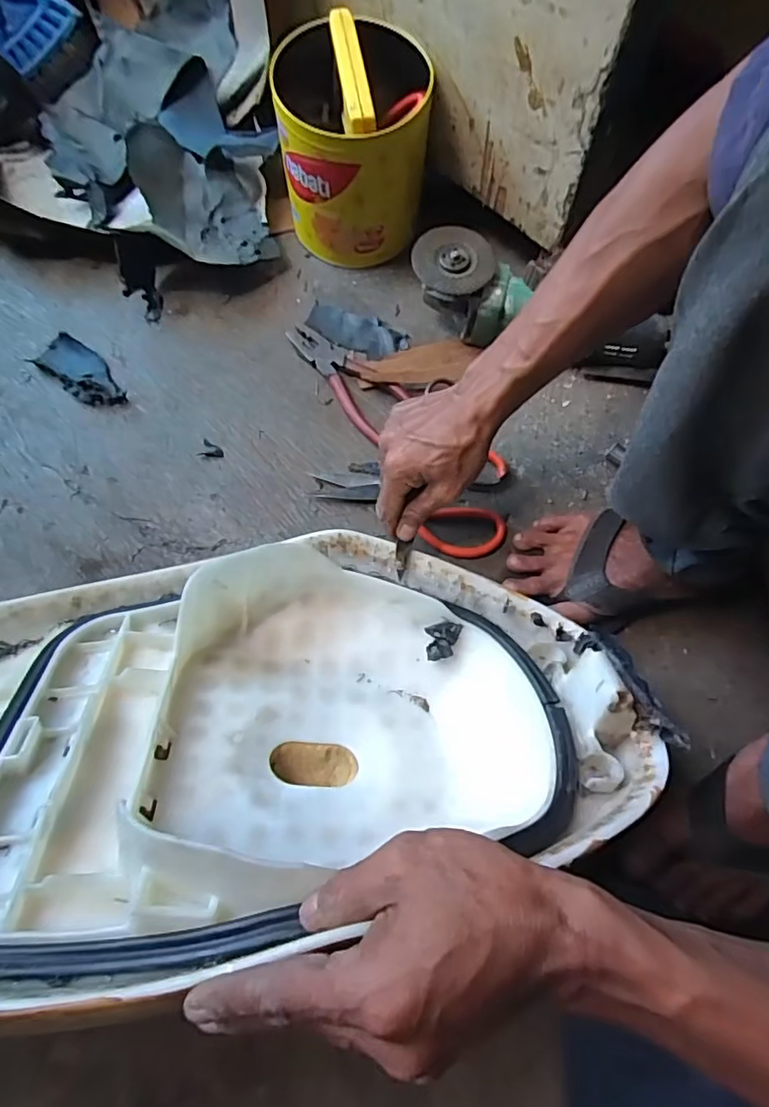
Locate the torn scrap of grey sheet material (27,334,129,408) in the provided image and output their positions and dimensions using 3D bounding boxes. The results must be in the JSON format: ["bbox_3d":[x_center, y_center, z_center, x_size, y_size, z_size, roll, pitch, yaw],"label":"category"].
[{"bbox_3d":[-0.324,-0.193,0.601,0.107,0.011,0.049,39,78,10],"label":"torn scrap of grey sheet material"}]

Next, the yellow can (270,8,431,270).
[{"bbox_3d":[-0.030,-0.418,0.588,0.138,0.170,0.138,0,74,0],"label":"yellow can"}]

